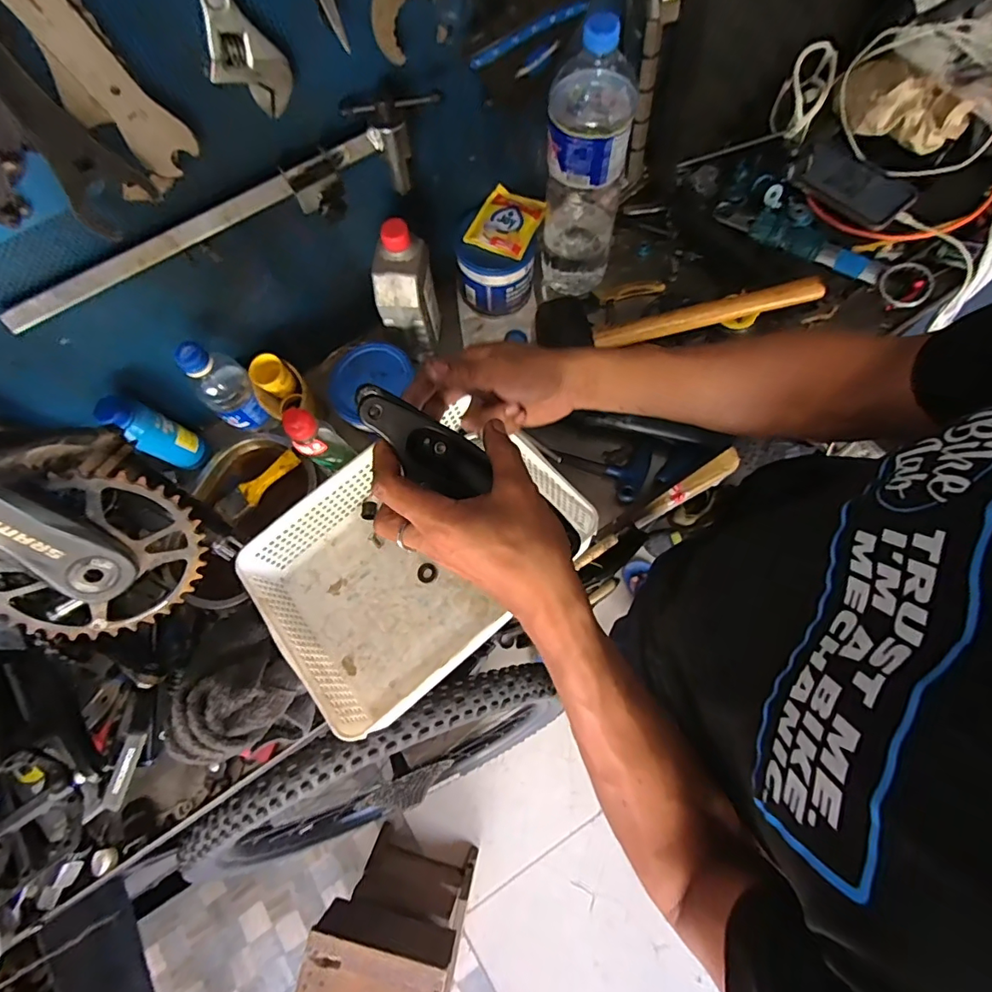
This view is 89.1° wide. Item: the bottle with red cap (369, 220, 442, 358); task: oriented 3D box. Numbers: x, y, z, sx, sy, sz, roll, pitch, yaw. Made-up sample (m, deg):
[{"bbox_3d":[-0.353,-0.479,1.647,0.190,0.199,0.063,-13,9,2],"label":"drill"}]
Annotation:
[{"bbox_3d":[-0.107,-0.243,0.612,0.054,0.163,0.077,4,73,6],"label":"bottle with red cap"}]

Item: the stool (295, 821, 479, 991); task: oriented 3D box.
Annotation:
[{"bbox_3d":[-0.216,0.970,1.029,0.255,0.402,0.335,13,74,9],"label":"stool"}]

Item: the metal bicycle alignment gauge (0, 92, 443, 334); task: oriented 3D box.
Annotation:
[{"bbox_3d":[-0.233,-0.251,0.478,0.428,0.066,0.063,-37,73,-7],"label":"metal bicycle alignment gauge"}]

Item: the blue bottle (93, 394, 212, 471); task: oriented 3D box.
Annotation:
[{"bbox_3d":[-0.405,-0.074,0.606,0.043,0.146,0.053,31,78,13],"label":"blue bottle"}]

